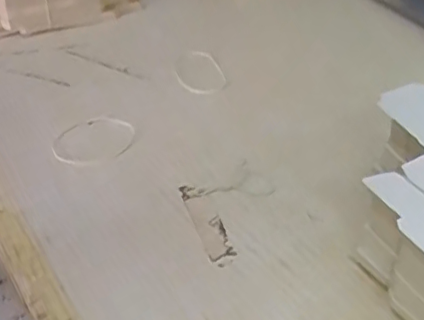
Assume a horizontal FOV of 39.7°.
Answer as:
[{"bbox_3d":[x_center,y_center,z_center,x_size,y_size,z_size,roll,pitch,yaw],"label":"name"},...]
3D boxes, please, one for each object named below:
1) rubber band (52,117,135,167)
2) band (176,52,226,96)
[{"bbox_3d":[-0.087,-0.014,0.430,0.059,0.004,0.056,-4,38,3],"label":"rubber band"},{"bbox_3d":[-0.013,-0.078,0.507,0.041,0.008,0.080,-10,38,-14],"label":"band"}]

